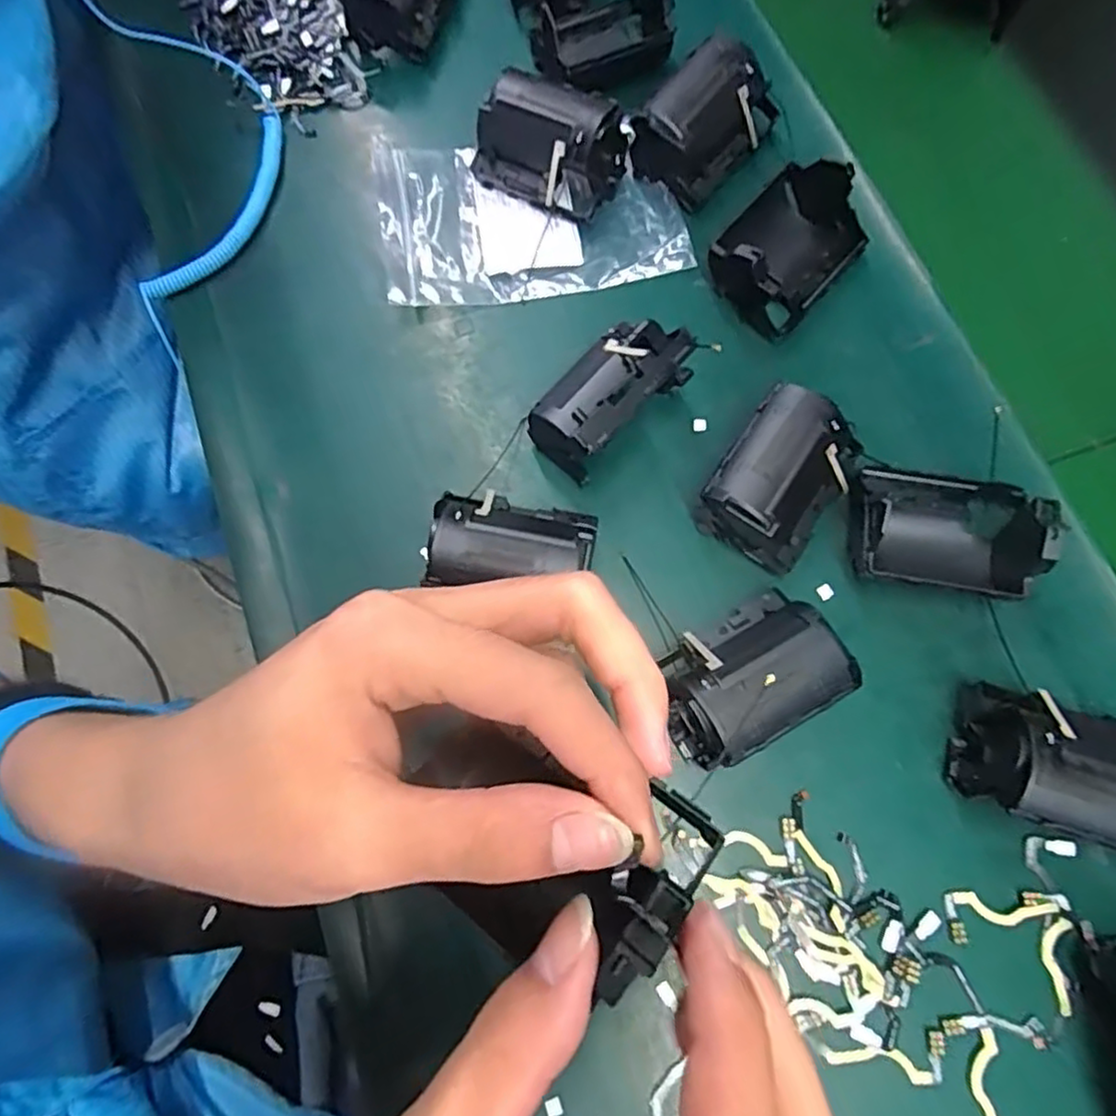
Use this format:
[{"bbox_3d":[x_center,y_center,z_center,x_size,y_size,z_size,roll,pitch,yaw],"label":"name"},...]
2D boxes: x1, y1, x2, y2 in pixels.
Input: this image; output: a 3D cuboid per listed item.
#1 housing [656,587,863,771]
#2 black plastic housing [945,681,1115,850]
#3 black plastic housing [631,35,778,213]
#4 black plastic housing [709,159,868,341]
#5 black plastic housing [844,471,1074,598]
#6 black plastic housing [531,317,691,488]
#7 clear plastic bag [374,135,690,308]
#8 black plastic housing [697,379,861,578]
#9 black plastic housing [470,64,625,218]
[{"bbox_3d":[0.074,0.048,0.272,0.072,0.041,0.048,-29,76,-8],"label":"housing"},{"bbox_3d":[0.195,0.081,0.260,0.068,0.042,0.050,14,74,4],"label":"black plastic housing"},{"bbox_3d":[0.075,-0.220,0.346,0.045,0.040,0.065,39,78,10],"label":"black plastic housing"},{"bbox_3d":[0.112,-0.150,0.327,0.052,0.038,0.073,39,78,11],"label":"black plastic housing"},{"bbox_3d":[0.164,-0.013,0.287,0.072,0.044,0.054,12,74,4],"label":"black plastic housing"},{"bbox_3d":[0.023,-0.070,0.303,0.043,0.047,0.075,44,78,10],"label":"black plastic housing"},{"bbox_3d":[-0.014,-0.178,0.353,0.153,0.013,0.096,-5,74,-1],"label":"clear plastic bag"},{"bbox_3d":[0.096,-0.034,0.294,0.050,0.041,0.068,36,77,10],"label":"black plastic housing"},{"bbox_3d":[-0.004,-0.208,0.344,0.068,0.040,0.045,25,75,7],"label":"black plastic housing"}]

